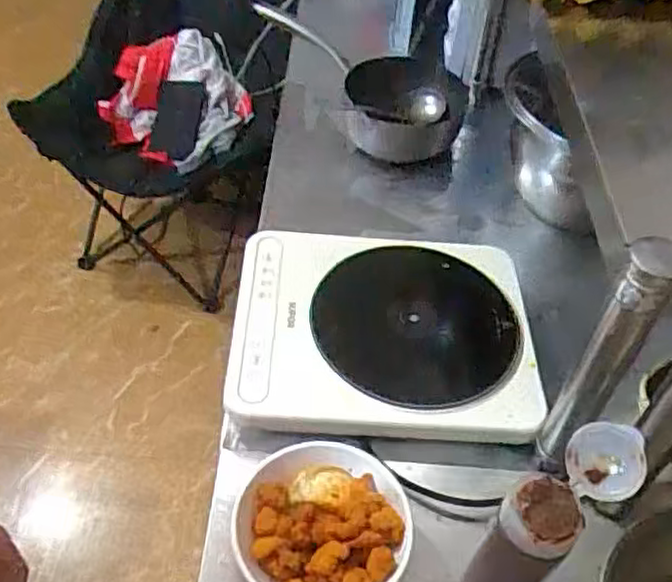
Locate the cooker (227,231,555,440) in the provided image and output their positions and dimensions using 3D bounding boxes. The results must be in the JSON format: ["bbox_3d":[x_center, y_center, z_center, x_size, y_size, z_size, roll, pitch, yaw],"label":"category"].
[{"bbox_3d":[0.049,0.033,0.722,0.308,0.037,0.247,3,48,-2],"label":"cooker"}]

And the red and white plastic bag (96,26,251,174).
[{"bbox_3d":[-0.385,-0.455,1.642,0.363,0.185,0.246,30,53,21],"label":"red and white plastic bag"}]

